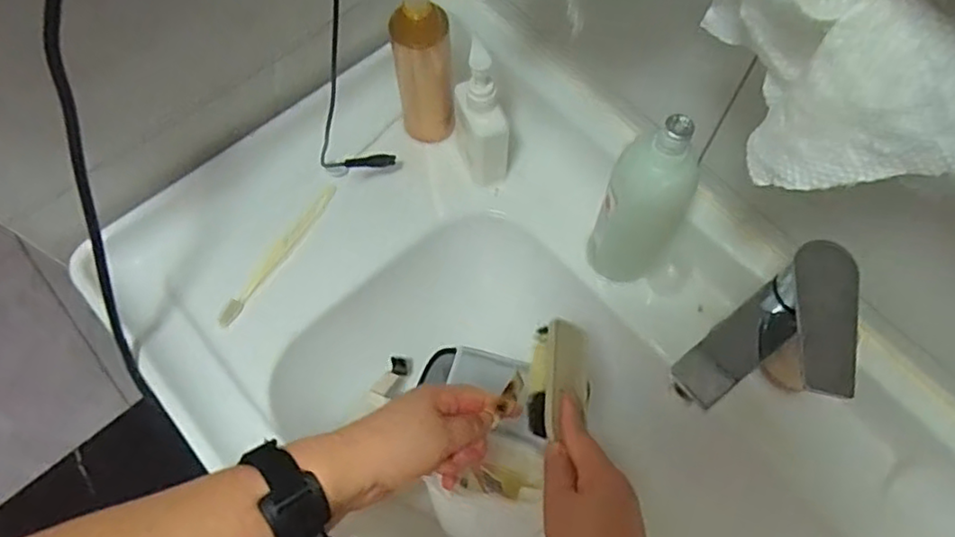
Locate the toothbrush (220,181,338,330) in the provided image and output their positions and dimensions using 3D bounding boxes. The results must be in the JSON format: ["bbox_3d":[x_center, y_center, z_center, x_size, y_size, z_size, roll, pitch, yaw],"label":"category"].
[{"bbox_3d":[-0.194,-0.015,0.641,0.013,0.012,0.169,30,71,13],"label":"toothbrush"}]

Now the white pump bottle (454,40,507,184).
[{"bbox_3d":[0.004,-0.136,0.600,0.045,0.143,0.060,-7,67,-1],"label":"white pump bottle"}]

